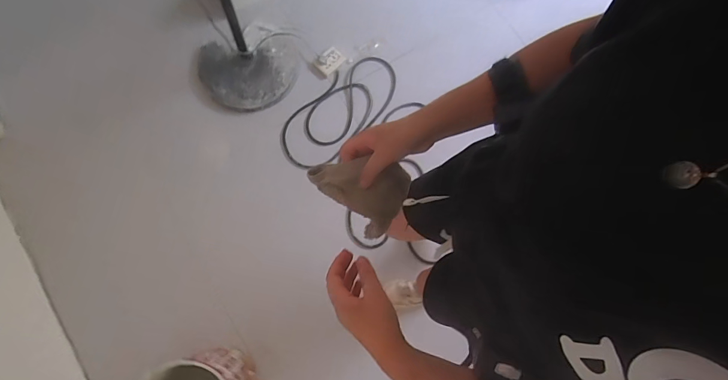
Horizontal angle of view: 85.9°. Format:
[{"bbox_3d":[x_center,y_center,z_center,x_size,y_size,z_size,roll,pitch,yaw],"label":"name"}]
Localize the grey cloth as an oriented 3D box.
[{"bbox_3d":[-0.007,-0.009,0.511,0.126,0.048,0.091,34,80,5],"label":"grey cloth"}]

